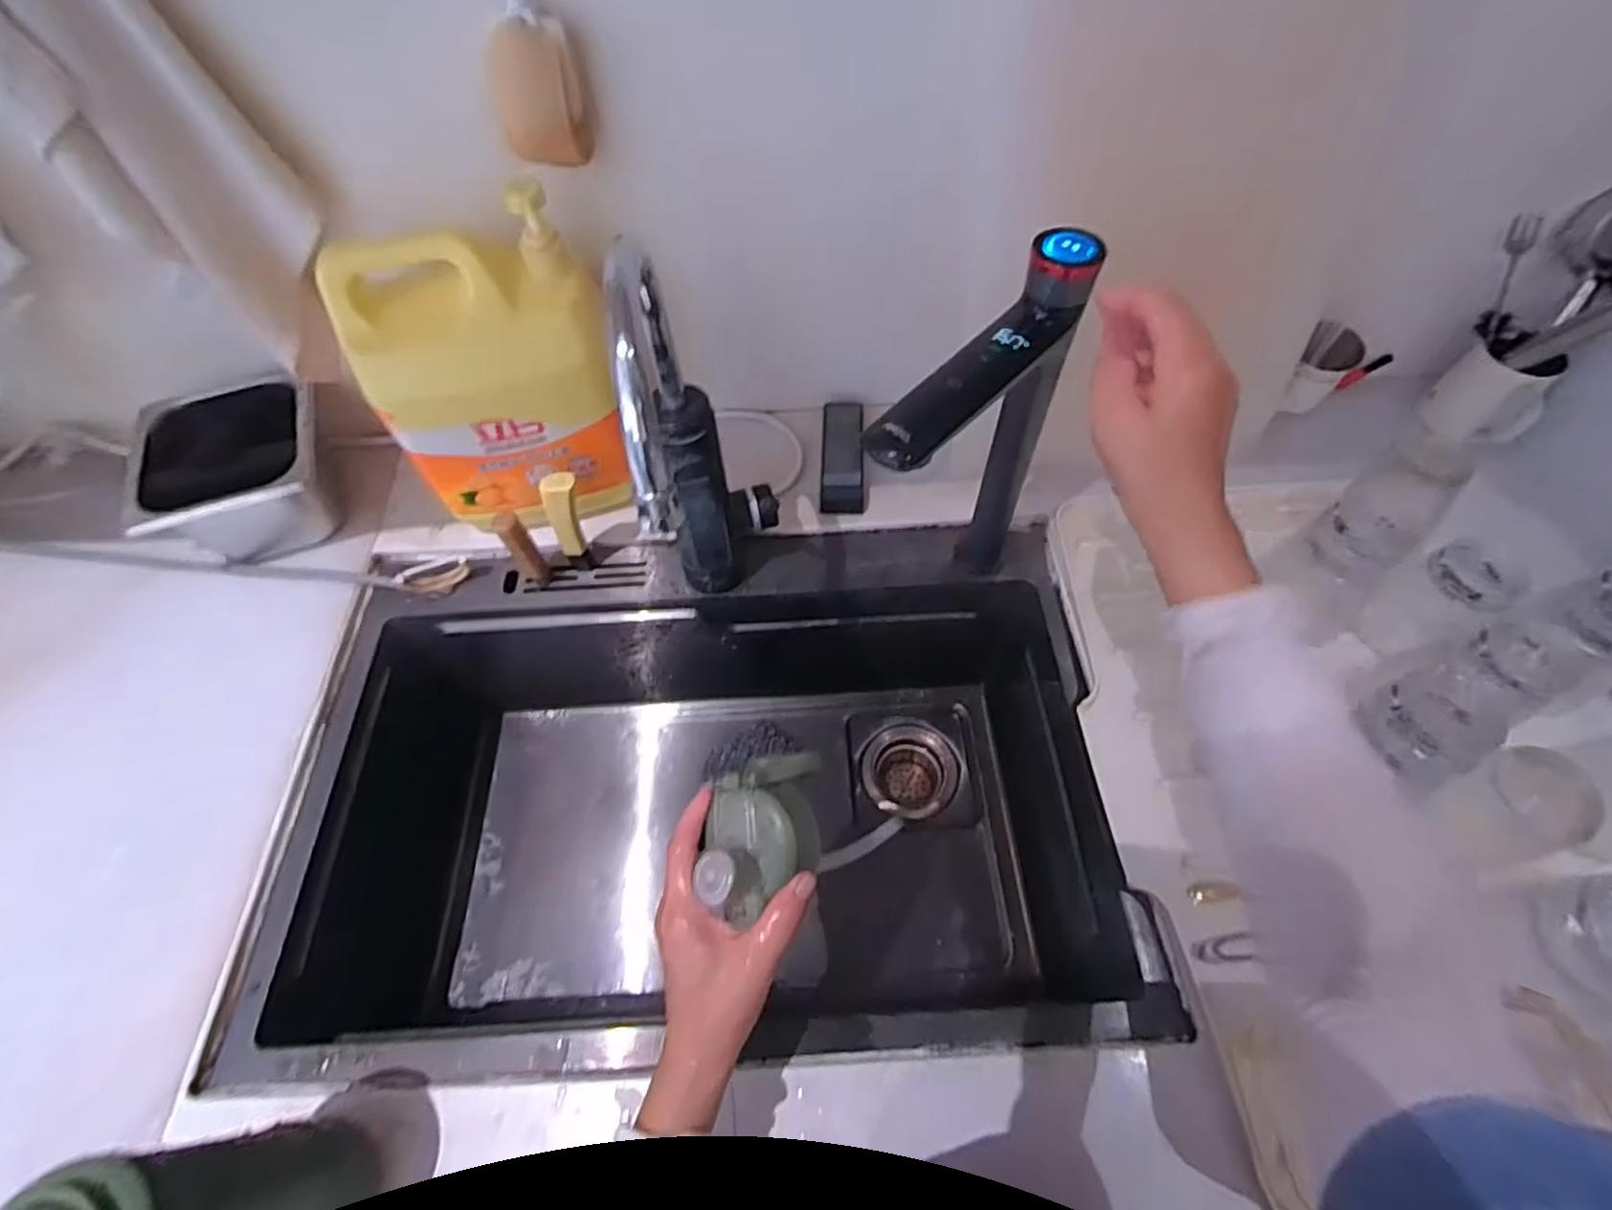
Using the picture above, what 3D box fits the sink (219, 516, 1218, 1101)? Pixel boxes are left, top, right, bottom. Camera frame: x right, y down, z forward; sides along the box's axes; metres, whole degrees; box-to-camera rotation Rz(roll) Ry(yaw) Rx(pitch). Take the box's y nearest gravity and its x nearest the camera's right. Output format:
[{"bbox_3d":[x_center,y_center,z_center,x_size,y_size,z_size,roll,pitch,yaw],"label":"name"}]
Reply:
[{"bbox_3d":[-0.080,0.182,0.683,0.670,0.249,0.439,-3,59,0],"label":"sink"}]

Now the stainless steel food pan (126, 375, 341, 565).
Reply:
[{"bbox_3d":[-0.536,-0.126,0.686,0.155,0.099,0.174,-18,60,-9],"label":"stainless steel food pan"}]

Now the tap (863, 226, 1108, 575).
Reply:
[{"bbox_3d":[0.116,-0.093,0.534,0.170,0.314,0.044,-40,66,-20],"label":"tap"}]

